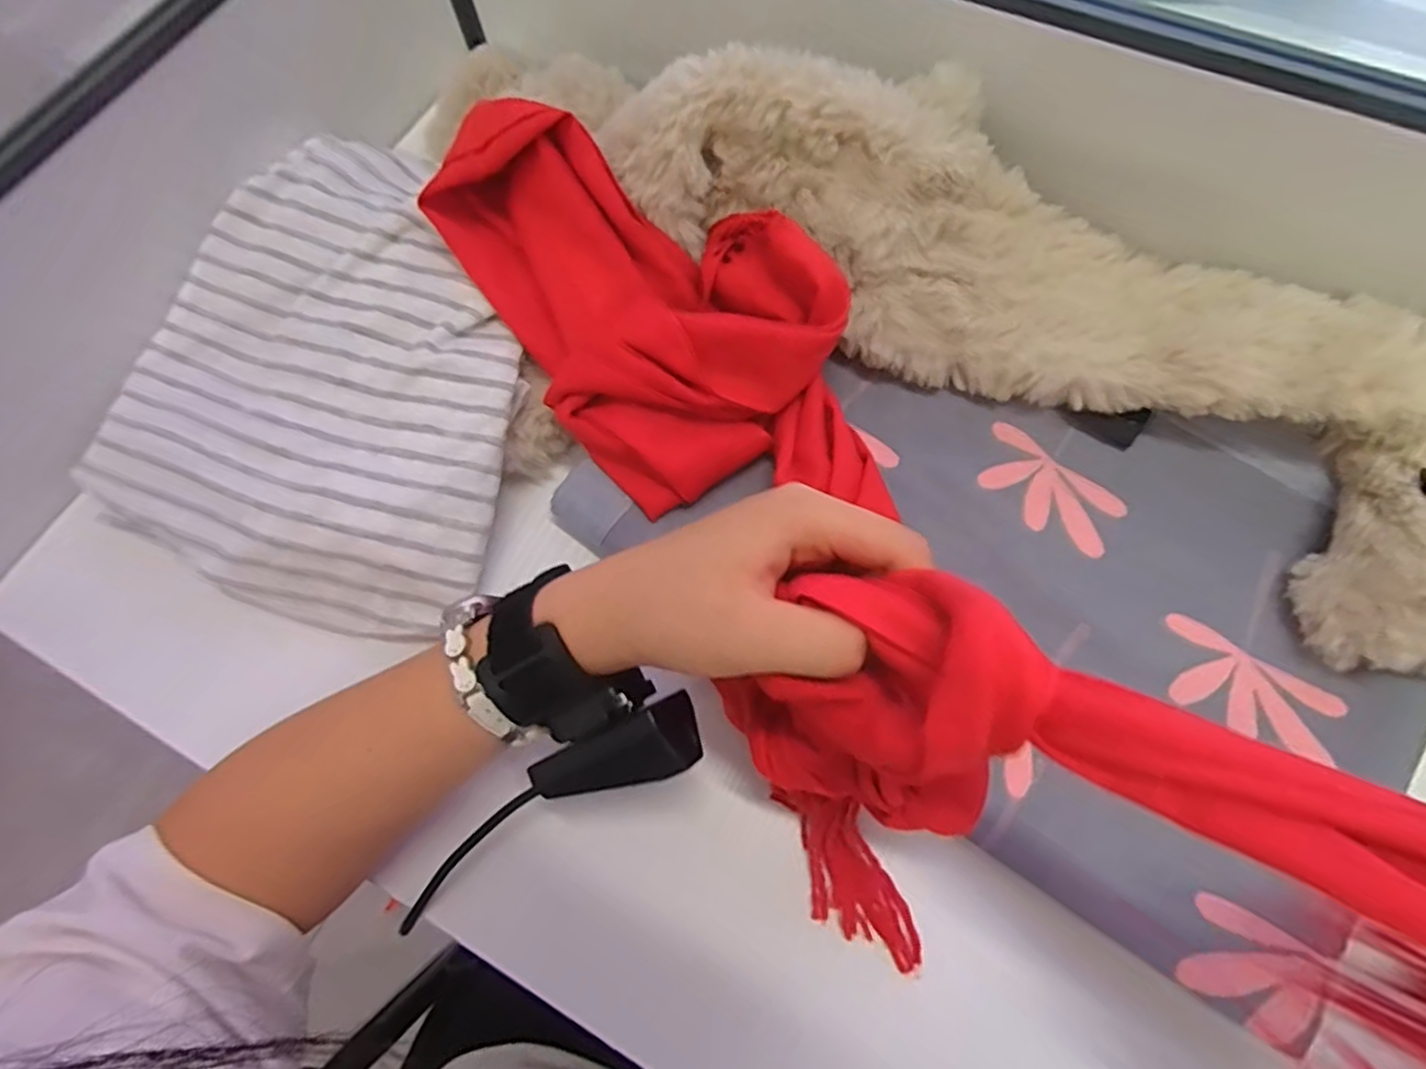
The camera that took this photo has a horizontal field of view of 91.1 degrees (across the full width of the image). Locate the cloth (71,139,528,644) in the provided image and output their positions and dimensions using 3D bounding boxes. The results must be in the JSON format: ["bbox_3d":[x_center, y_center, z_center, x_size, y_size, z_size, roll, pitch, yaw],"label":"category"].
[{"bbox_3d":[-0.204,-0.086,0.385,0.236,0.027,0.247,25,83,9],"label":"cloth"}]

